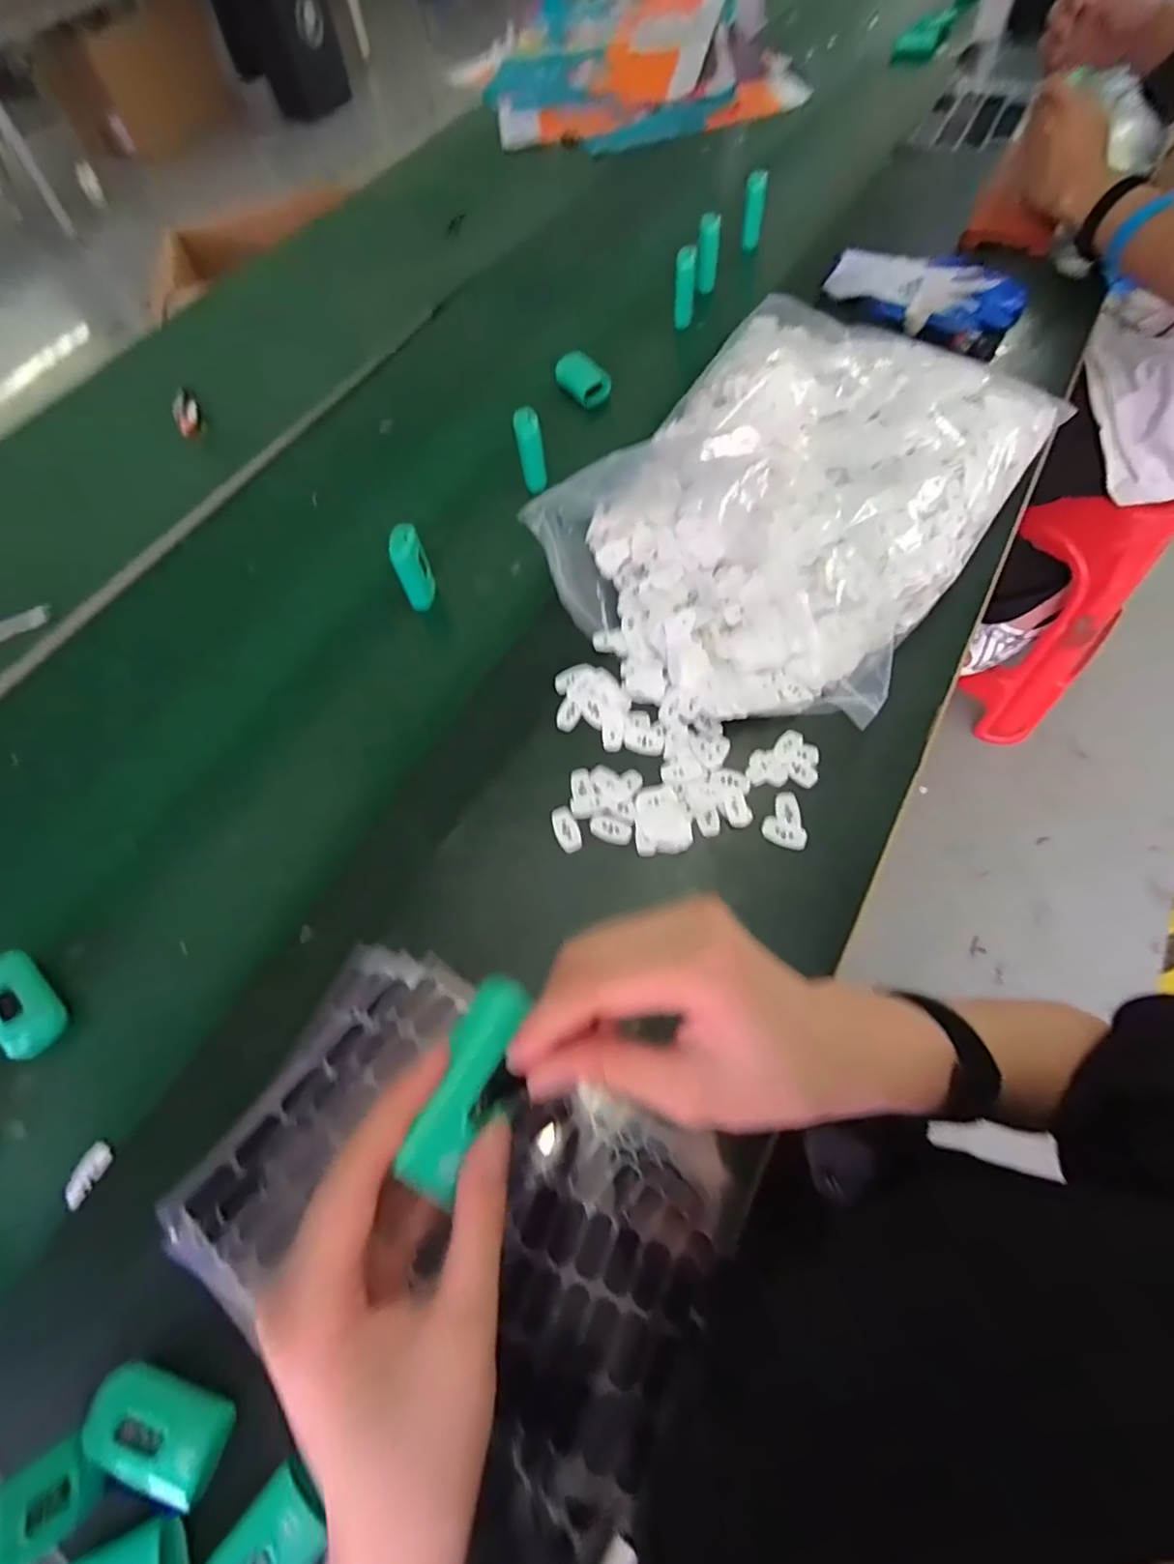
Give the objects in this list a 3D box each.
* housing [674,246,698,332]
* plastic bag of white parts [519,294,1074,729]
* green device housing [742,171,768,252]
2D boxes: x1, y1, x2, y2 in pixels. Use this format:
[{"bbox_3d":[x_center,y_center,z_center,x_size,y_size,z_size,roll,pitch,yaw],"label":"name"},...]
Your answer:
[{"bbox_3d":[0.118,-0.595,0.738,0.024,0.075,0.026,4,64,7],"label":"housing"},{"bbox_3d":[0.182,-0.262,0.546,0.321,0.080,0.462,34,71,16],"label":"plastic bag of white parts"},{"bbox_3d":[0.220,-0.756,0.810,0.026,0.079,0.018,8,65,9],"label":"green device housing"}]

